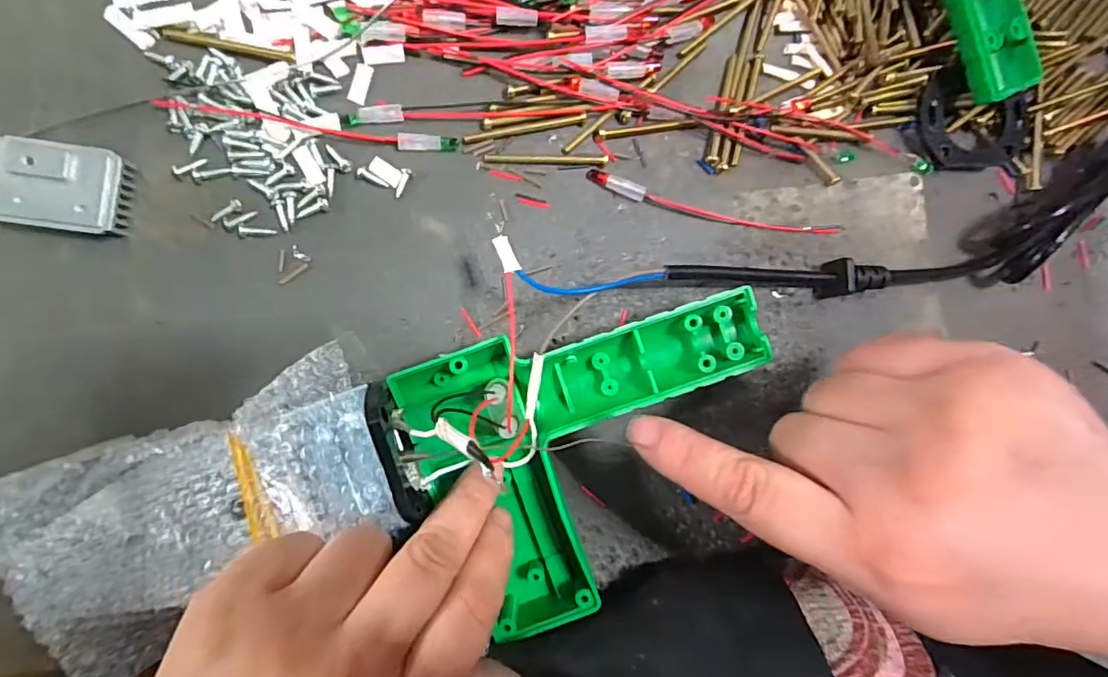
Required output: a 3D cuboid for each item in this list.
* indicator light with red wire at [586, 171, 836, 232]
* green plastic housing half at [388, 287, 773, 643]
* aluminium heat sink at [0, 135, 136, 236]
[{"bbox_3d":[0.077,-0.061,0.251,0.125,0.005,0.011,12,87,-8],"label":"indicator light with red wire"},{"bbox_3d":[0.022,0.048,0.222,0.150,0.038,0.121,-21,92,-8],"label":"green plastic housing half"},{"bbox_3d":[-0.196,-0.060,0.211,0.043,0.016,0.032,5,88,-8],"label":"aluminium heat sink"}]

